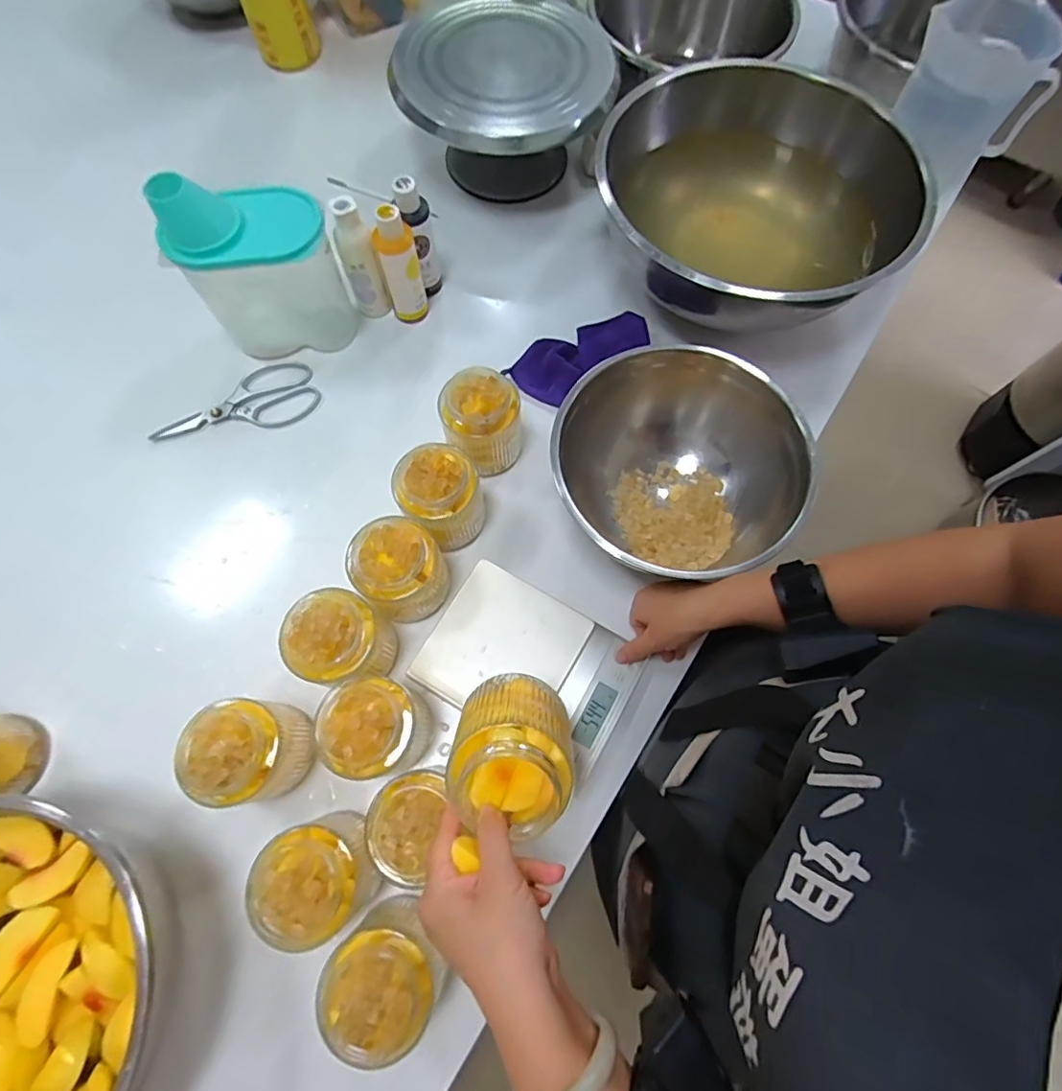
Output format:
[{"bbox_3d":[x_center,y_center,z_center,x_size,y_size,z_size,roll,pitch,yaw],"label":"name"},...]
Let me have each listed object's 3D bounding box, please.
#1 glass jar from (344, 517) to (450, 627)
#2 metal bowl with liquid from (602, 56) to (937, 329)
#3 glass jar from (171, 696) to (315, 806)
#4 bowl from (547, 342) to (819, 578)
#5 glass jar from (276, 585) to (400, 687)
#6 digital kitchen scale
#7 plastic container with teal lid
[{"bbox_3d":[-0.131,0.023,0.542,0.086,0.086,0.081,0,70,0],"label":"glass jar"},{"bbox_3d":[0.258,-0.412,0.677,0.342,0.134,0.371,0,70,0],"label":"metal bowl with liquid"},{"bbox_3d":[-0.246,0.182,0.489,0.089,0.109,0.084,0,70,0],"label":"glass jar"},{"bbox_3d":[0.149,-0.074,0.586,0.236,0.119,0.238,0,70,0],"label":"bowl"},{"bbox_3d":[-0.178,0.092,0.519,0.080,0.101,0.081,0,70,0],"label":"glass jar"},{"bbox_3d":[0.001,0.119,0.556,0.201,0.032,0.143,26,72,9],"label":"digital kitchen scale"},{"bbox_3d":[-0.303,-0.315,0.632,0.158,0.202,0.093,-11,71,-4],"label":"plastic container with teal lid"}]

